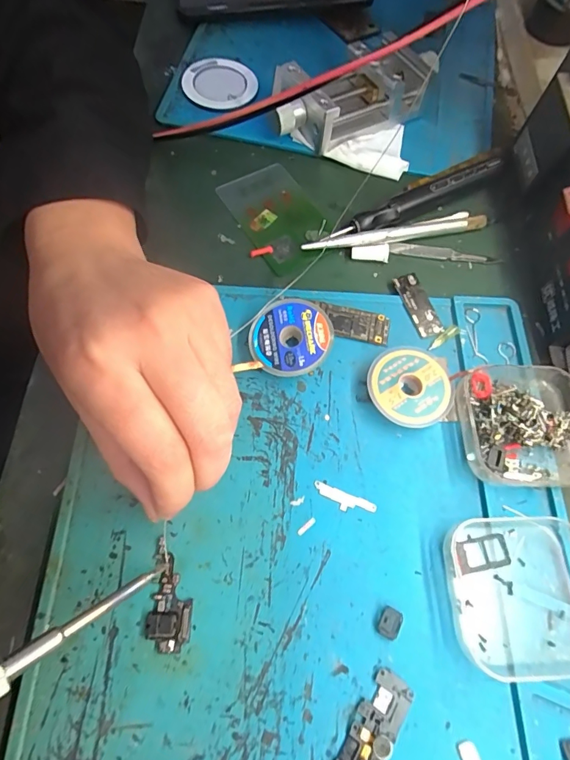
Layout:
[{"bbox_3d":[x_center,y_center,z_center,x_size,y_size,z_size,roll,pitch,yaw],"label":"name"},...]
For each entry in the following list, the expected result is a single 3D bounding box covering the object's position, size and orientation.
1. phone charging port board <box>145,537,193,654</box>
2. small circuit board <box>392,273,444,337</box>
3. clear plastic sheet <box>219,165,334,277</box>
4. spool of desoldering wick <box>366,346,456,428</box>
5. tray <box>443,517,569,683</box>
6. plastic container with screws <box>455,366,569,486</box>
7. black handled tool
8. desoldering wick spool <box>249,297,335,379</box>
[{"bbox_3d":[-0.051,0.096,0.189,0.019,0.004,0.044,3,66,-2],"label":"phone charging port board"},{"bbox_3d":[0.081,-0.045,0.257,0.015,0.005,0.043,-17,69,-10],"label":"small circuit board"},{"bbox_3d":[-0.003,-0.111,0.283,0.055,0.005,0.085,-27,71,-14],"label":"clear plastic sheet"},{"bbox_3d":[0.067,0.005,0.230,0.045,0.014,0.044,1,66,-3],"label":"spool of desoldering wick"},{"bbox_3d":[0.111,0.097,0.191,0.066,0.017,0.064,-4,67,-5],"label":"tray"},{"bbox_3d":[0.126,0.022,0.220,0.062,0.025,0.063,-1,67,-4],"label":"plastic container with screws"},{"bbox_3d":[0.088,-0.120,0.281,0.134,0.019,0.012,-26,70,-14],"label":"black handled tool"},{"bbox_3d":[0.003,-0.023,0.236,0.043,0.017,0.044,1,66,-3],"label":"desoldering wick spool"}]

